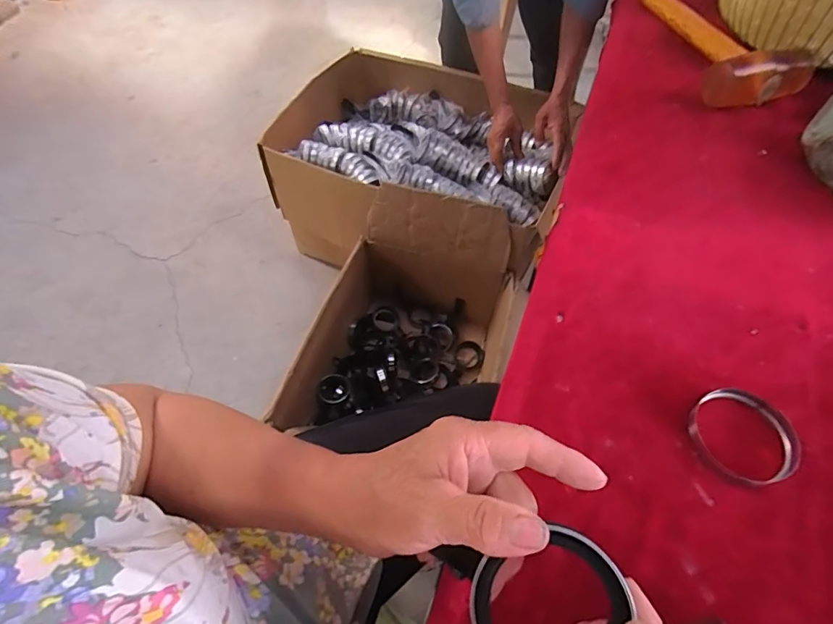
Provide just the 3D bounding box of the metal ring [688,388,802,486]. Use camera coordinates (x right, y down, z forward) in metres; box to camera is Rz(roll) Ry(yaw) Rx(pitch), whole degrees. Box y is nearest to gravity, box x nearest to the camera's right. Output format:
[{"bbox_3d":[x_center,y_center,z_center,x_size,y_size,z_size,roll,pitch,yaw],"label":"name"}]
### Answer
[{"bbox_3d":[0.247,0.092,0.347,0.070,0.012,0.071,0,57,0],"label":"metal ring"}]

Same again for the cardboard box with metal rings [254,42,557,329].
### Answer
[{"bbox_3d":[-0.016,-0.375,1.209,0.707,0.334,0.569,19,59,12],"label":"cardboard box with metal rings"}]

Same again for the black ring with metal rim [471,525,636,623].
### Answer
[{"bbox_3d":[0.058,0.133,0.208,0.062,0.011,0.069,25,73,20],"label":"black ring with metal rim"}]

